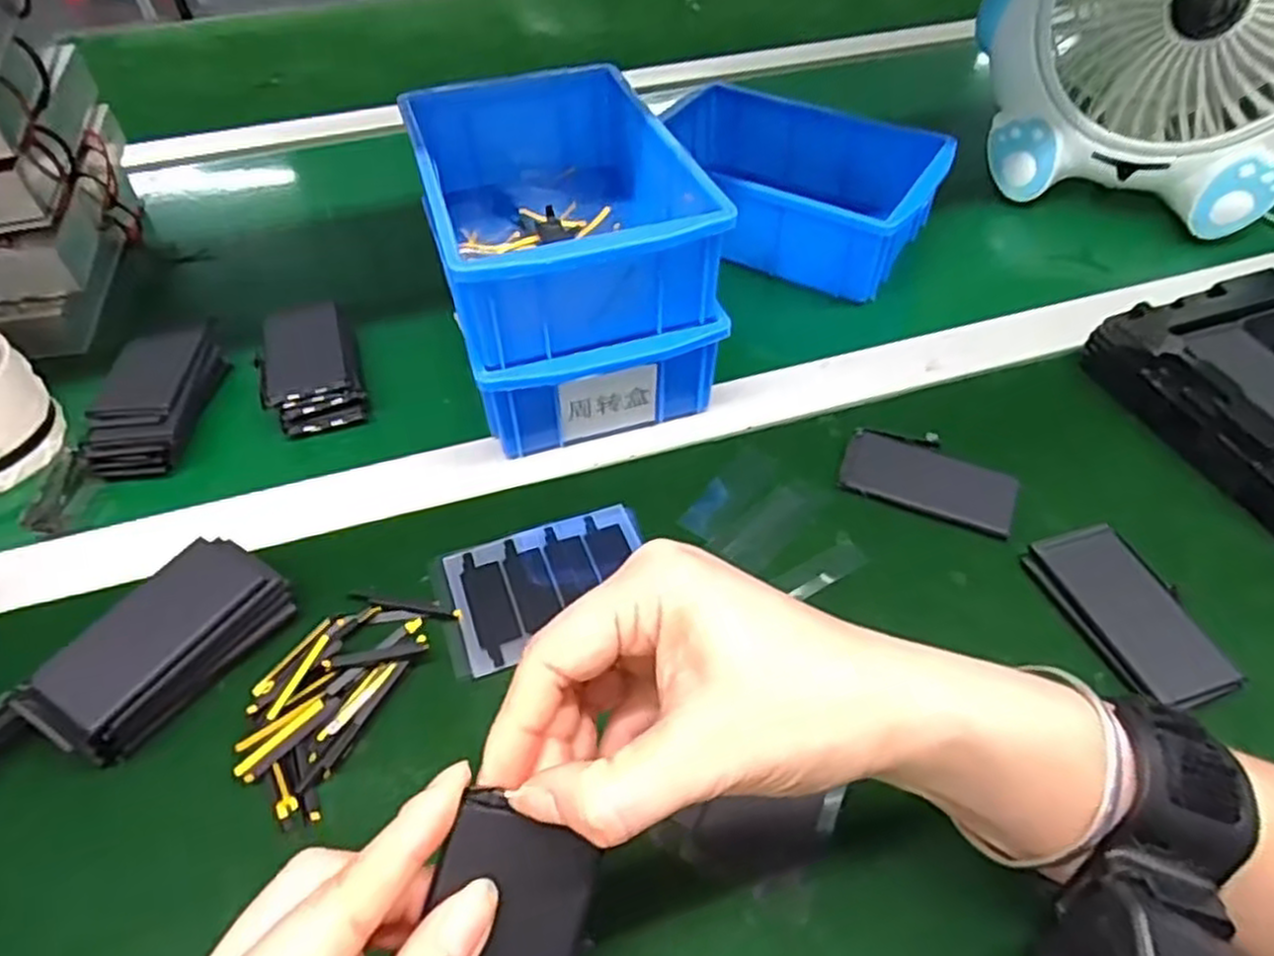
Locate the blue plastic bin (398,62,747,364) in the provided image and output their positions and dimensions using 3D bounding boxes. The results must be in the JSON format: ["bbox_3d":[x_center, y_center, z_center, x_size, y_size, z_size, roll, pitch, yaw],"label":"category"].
[{"bbox_3d":[-0.049,-0.154,0.424,0.132,0.060,0.207,-17,52,-14],"label":"blue plastic bin"}]

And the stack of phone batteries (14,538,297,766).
[{"bbox_3d":[-0.204,0.071,0.333,0.049,0.026,0.098,27,53,22],"label":"stack of phone batteries"}]

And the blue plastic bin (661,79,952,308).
[{"bbox_3d":[0.106,-0.211,0.554,0.196,0.061,0.136,24,52,19],"label":"blue plastic bin"}]

